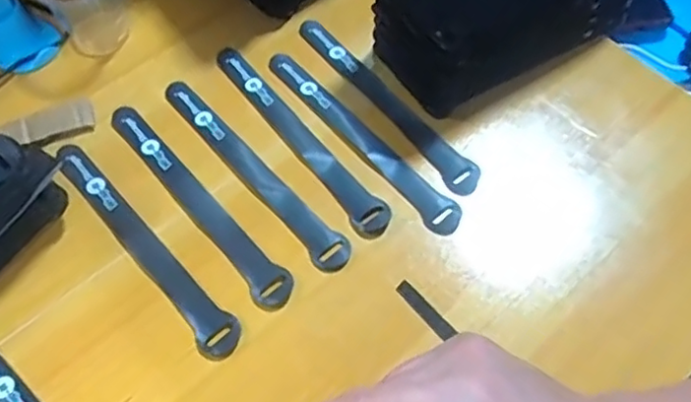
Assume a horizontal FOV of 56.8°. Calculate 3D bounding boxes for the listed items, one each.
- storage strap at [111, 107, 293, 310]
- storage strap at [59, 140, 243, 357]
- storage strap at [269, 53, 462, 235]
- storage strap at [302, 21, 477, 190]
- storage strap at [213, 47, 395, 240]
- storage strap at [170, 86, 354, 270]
[{"bbox_3d":[-0.105,-0.002,0.448,0.025,0.004,0.201,-39,64,-11],"label":"storage strap"},{"bbox_3d":[-0.139,0.028,0.431,0.026,0.004,0.201,-41,65,-17],"label":"storage strap"},{"bbox_3d":[0.008,-0.048,0.470,0.024,0.004,0.199,-37,65,-18],"label":"storage strap"},{"bbox_3d":[0.029,-0.078,0.486,0.024,0.005,0.197,-35,64,-10],"label":"storage strap"},{"bbox_3d":[-0.035,-0.050,0.473,0.025,0.004,0.204,-33,63,-14],"label":"storage strap"},{"bbox_3d":[-0.068,-0.024,0.459,0.025,0.004,0.201,-37,64,-16],"label":"storage strap"}]

